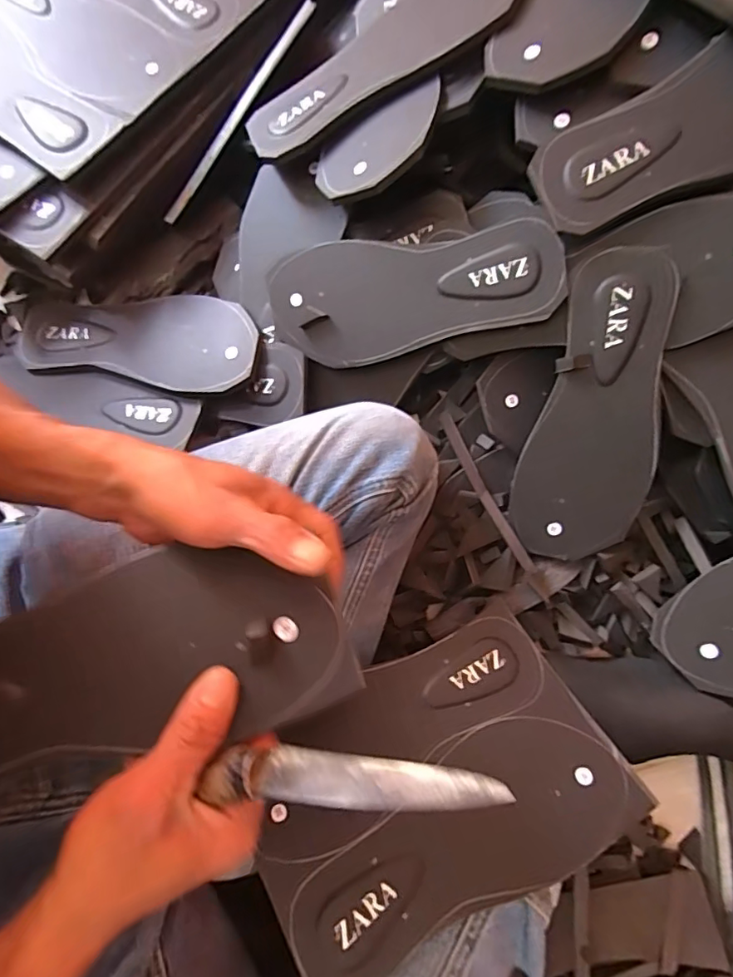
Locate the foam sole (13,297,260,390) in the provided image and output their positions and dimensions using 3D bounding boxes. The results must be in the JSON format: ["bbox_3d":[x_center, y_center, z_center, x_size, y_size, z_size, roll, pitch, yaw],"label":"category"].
[{"bbox_3d":[-0.226,-0.144,0.492,0.255,0.012,0.099,5,71,10],"label":"foam sole"}]

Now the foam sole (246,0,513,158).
[{"bbox_3d":[0.005,-0.374,0.432,0.245,0.013,0.101,-21,68,16],"label":"foam sole"}]

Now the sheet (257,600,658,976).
[{"bbox_3d":[0.047,0.213,0.367,0.251,0.008,0.167,-24,63,-11],"label":"sheet"}]

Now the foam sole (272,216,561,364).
[{"bbox_3d":[0.035,-0.163,0.430,0.245,0.011,0.098,-1,102,18],"label":"foam sole"}]

